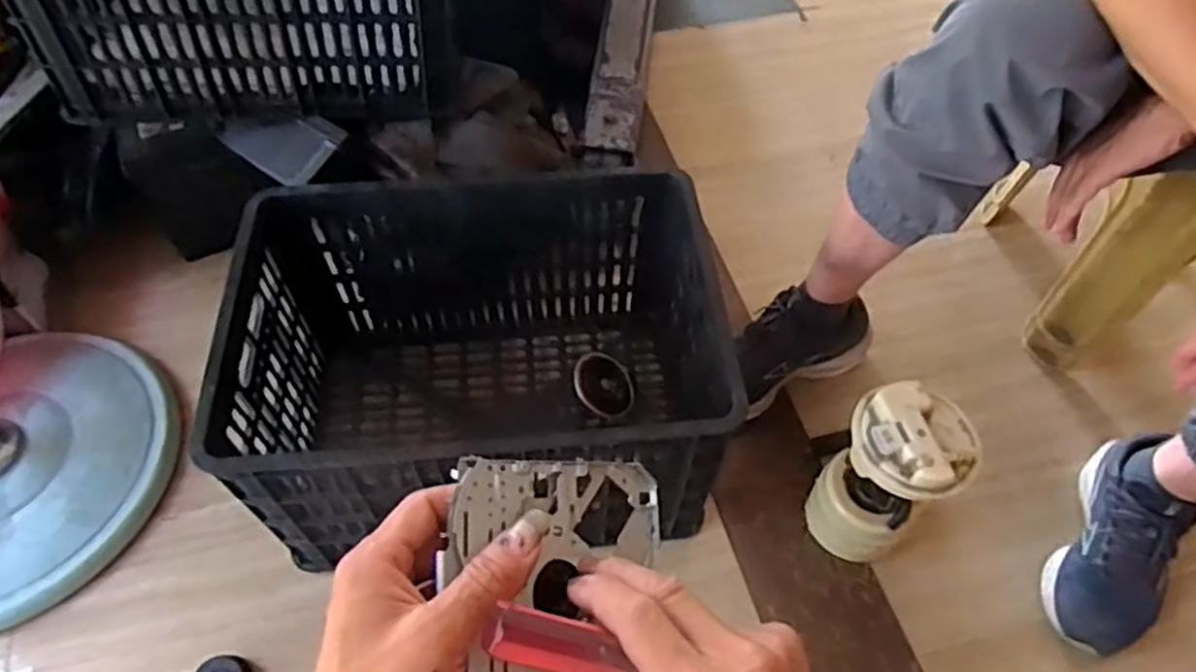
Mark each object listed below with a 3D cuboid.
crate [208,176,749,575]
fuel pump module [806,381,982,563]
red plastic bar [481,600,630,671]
[{"bbox_3d":[-0.128,0.036,0.879,0.489,0.283,0.348,-4,56,-5],"label":"crate"},{"bbox_3d":[0.308,0.156,0.808,0.110,0.245,0.109,-33,63,-23],"label":"fuel pump module"},{"bbox_3d":[-0.016,0.126,0.308,0.064,0.009,0.021,27,54,-24],"label":"red plastic bar"}]

